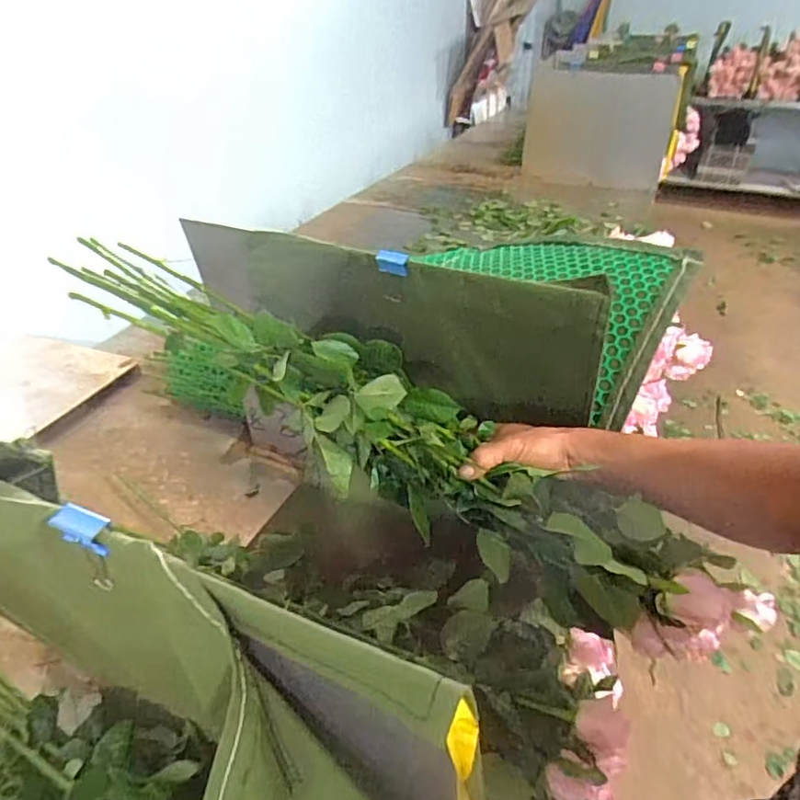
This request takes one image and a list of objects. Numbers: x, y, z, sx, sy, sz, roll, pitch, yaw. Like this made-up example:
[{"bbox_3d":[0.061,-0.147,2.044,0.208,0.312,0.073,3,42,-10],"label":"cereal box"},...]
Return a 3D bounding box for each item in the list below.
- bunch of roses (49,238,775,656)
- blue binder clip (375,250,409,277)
[{"bbox_3d":[-0.030,0.035,0.627,0.744,0.149,0.124,29,43,18],"label":"bunch of roses"},{"bbox_3d":[-0.009,-0.147,0.641,0.035,0.027,0.010,13,37,20],"label":"blue binder clip"}]

